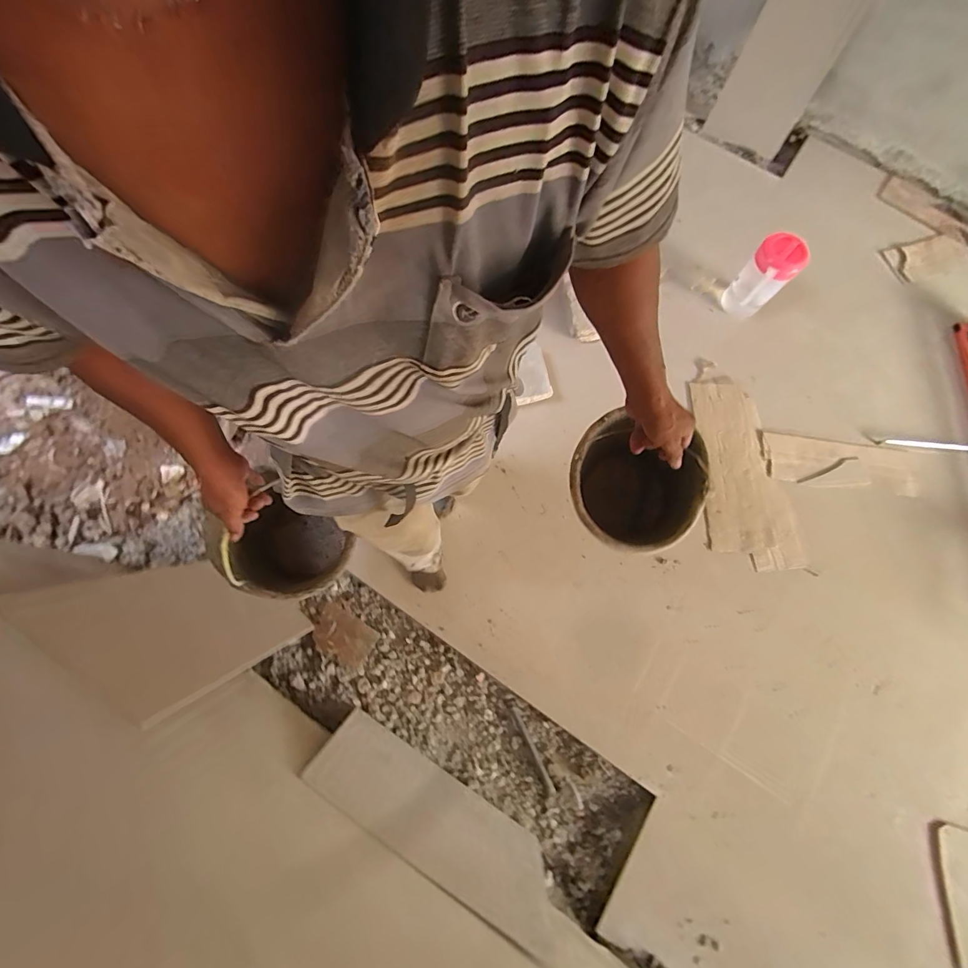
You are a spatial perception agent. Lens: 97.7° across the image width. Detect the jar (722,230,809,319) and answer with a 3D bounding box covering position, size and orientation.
[{"bbox_3d":[0.982,-0.728,1.510,0.173,0.276,0.152,-42,80,-13],"label":"jar"}]

